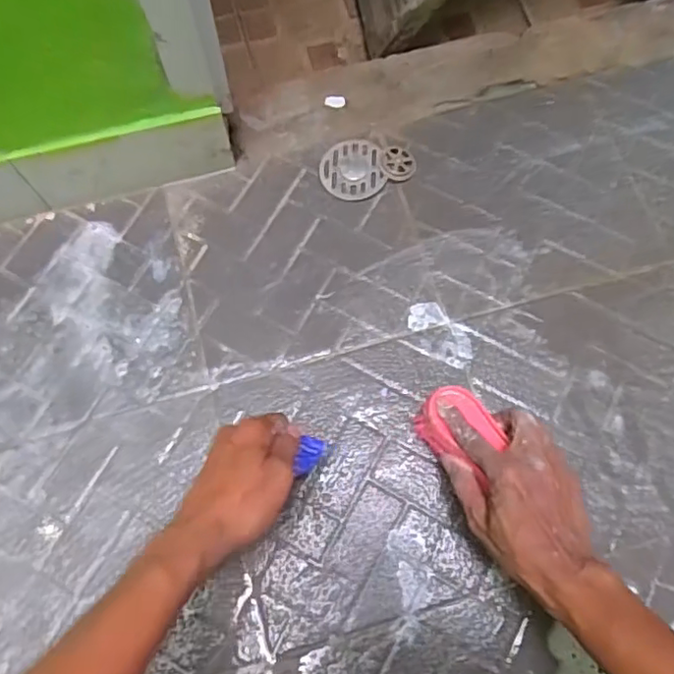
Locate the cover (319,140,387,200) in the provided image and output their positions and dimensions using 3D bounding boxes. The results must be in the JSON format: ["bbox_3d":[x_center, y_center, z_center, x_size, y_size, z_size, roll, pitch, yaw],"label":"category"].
[{"bbox_3d":[0.017,-0.187,0.663,0.070,0.006,0.075,0,72,1],"label":"cover"}]

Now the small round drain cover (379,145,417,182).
[{"bbox_3d":[0.068,-0.194,0.661,0.039,0.005,0.043,-4,72,0],"label":"small round drain cover"}]

